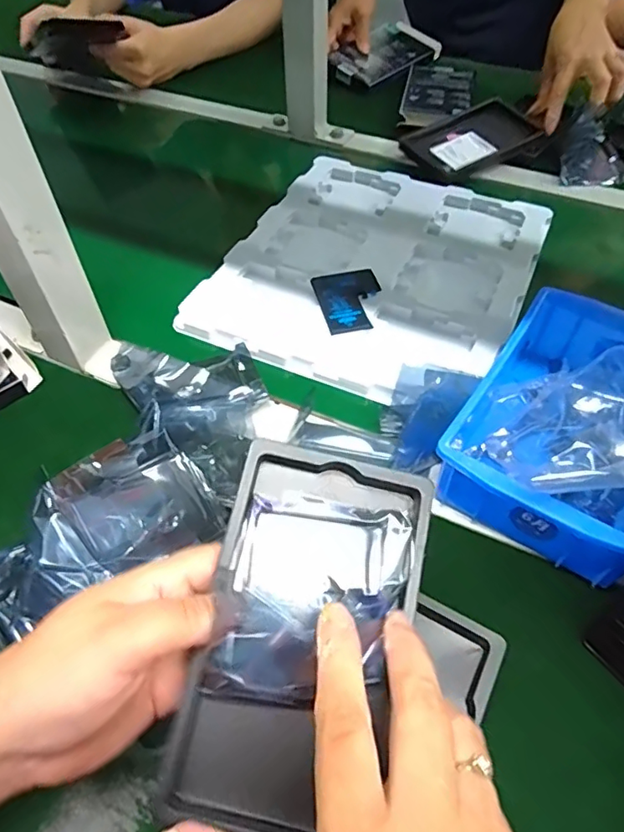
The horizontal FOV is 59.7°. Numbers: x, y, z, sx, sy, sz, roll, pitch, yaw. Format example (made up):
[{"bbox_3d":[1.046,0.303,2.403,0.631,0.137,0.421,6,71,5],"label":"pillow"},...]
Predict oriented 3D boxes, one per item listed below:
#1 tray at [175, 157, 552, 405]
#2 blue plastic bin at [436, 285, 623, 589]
[{"bbox_3d":[0.065,-0.149,0.531,0.267,0.023,0.311,22,56,16],"label":"tray"},{"bbox_3d":[0.182,0.002,0.379,0.123,0.063,0.198,29,59,21],"label":"blue plastic bin"}]

